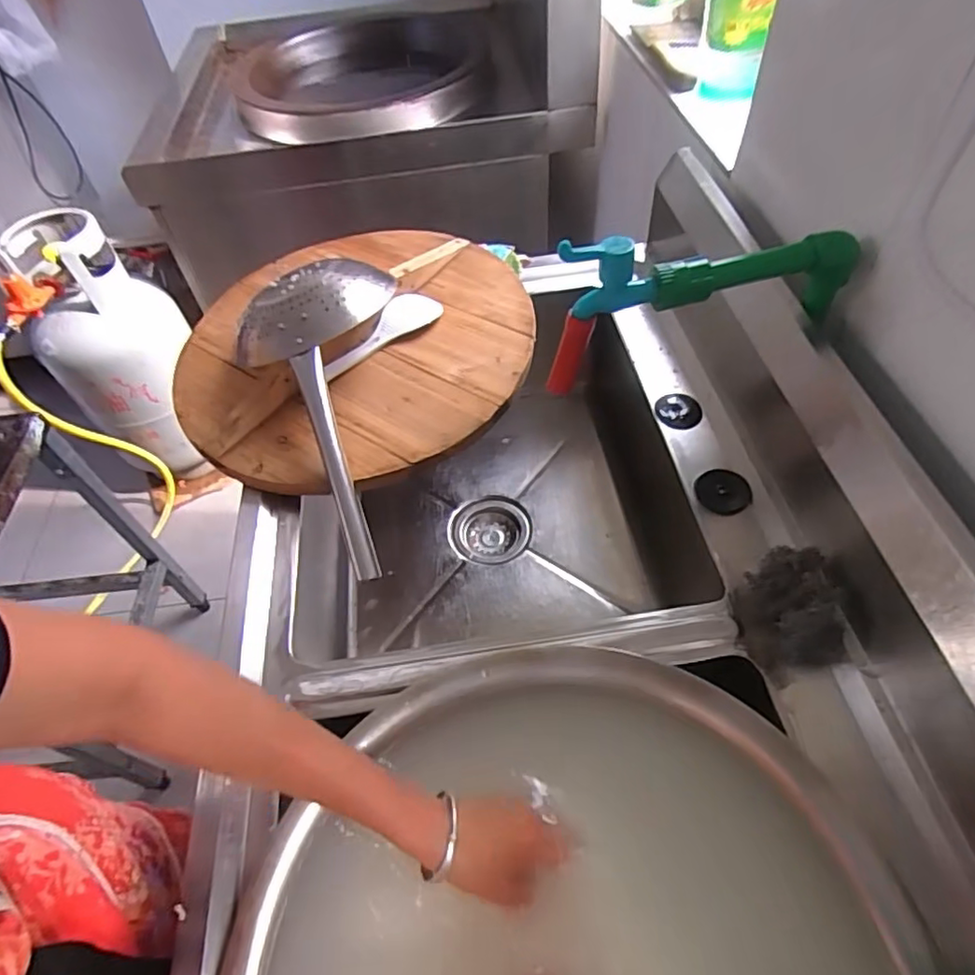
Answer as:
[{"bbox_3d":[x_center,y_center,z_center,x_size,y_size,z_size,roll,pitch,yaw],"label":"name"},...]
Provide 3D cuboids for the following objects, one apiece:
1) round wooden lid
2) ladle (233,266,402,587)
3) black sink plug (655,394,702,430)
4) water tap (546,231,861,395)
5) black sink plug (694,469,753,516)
[{"bbox_3d":[-0.159,-0.196,0.743,0.413,0.057,0.445,-3,53,4],"label":"round wooden lid"},{"bbox_3d":[-0.178,-0.089,0.647,0.188,0.076,0.384,-10,69,-3],"label":"ladle"},{"bbox_3d":[0.226,-0.090,0.716,0.053,0.010,0.050,-2,53,3],"label":"black sink plug"},{"bbox_3d":[0.192,-0.177,0.551,0.285,0.121,0.040,-13,53,-6],"label":"water tap"},{"bbox_3d":[0.248,0.005,0.634,0.051,0.007,0.057,-20,50,4],"label":"black sink plug"}]

